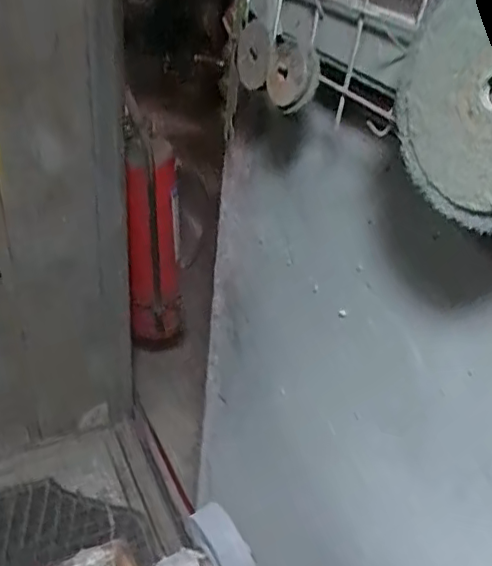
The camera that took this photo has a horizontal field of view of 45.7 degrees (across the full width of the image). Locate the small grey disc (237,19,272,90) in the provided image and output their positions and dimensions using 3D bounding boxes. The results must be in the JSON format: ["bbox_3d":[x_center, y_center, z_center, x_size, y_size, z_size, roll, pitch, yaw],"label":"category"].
[{"bbox_3d":[0.006,-0.207,0.533,0.009,0.055,0.059,-10,14,-26],"label":"small grey disc"}]

